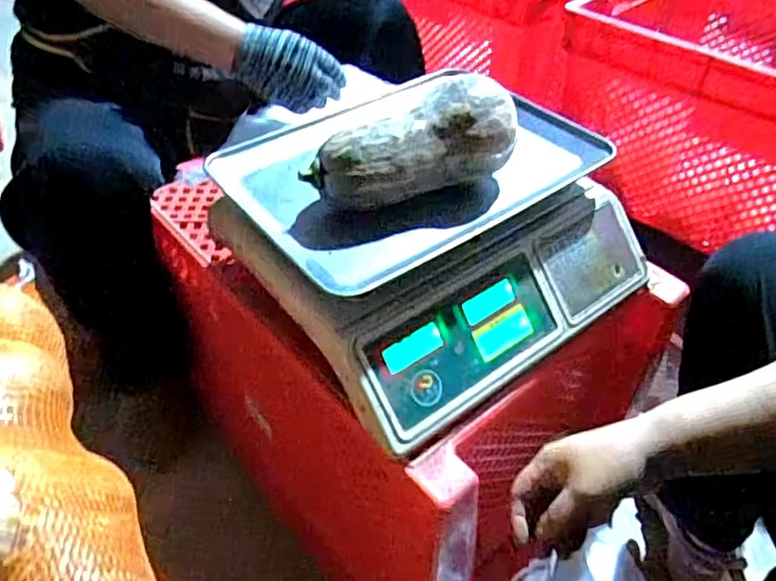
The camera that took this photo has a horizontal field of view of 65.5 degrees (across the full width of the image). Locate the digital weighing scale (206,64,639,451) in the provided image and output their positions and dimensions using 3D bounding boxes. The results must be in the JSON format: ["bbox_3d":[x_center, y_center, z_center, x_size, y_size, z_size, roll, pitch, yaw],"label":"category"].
[{"bbox_3d":[0.043,-0.066,0.583,0.335,0.114,0.306,-28,52,-26],"label":"digital weighing scale"}]

